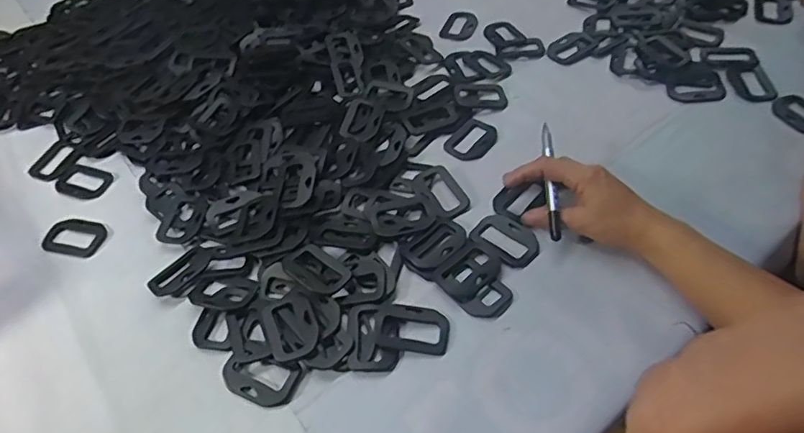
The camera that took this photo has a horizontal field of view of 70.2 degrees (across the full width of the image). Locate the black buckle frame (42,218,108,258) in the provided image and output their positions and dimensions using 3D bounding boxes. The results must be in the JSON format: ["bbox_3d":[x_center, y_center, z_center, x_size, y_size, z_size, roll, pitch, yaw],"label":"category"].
[{"bbox_3d":[-0.334,0.020,0.586,0.066,0.004,0.044,9,51,13],"label":"black buckle frame"}]

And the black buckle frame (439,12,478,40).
[{"bbox_3d":[0.078,-0.258,0.771,0.044,0.008,0.058,19,54,21],"label":"black buckle frame"}]

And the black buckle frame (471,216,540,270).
[{"bbox_3d":[0.097,0.021,0.532,0.064,0.006,0.044,34,61,30],"label":"black buckle frame"}]

